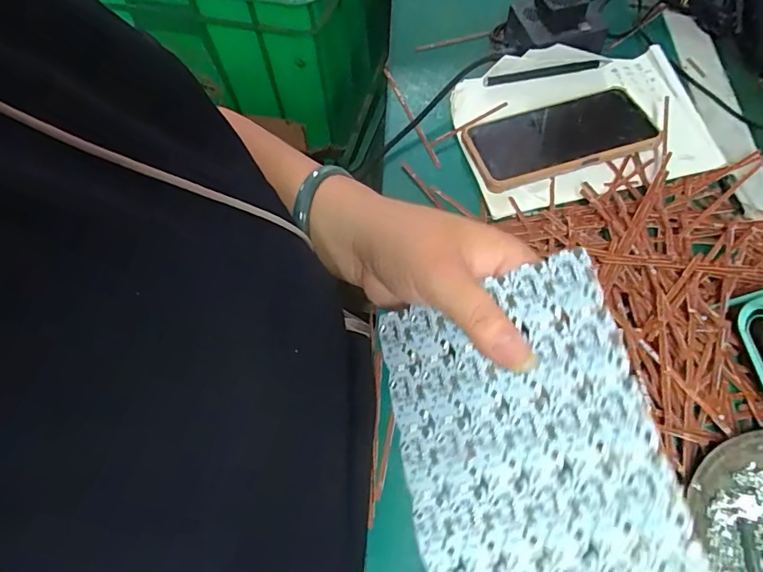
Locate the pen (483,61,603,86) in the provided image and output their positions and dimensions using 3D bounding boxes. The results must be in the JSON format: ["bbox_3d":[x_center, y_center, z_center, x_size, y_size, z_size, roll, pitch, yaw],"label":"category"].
[{"bbox_3d":[0.158,-0.209,0.480,0.115,0.010,0.009,-9,62,-3],"label":"pen"}]

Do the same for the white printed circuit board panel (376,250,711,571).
[{"bbox_3d":[0.057,0.068,0.209,0.106,0.004,0.145,-21,66,22],"label":"white printed circuit board panel"}]

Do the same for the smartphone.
[{"bbox_3d":[0.158,-0.136,0.434,0.158,0.017,0.077,-16,62,-6],"label":"smartphone"}]

